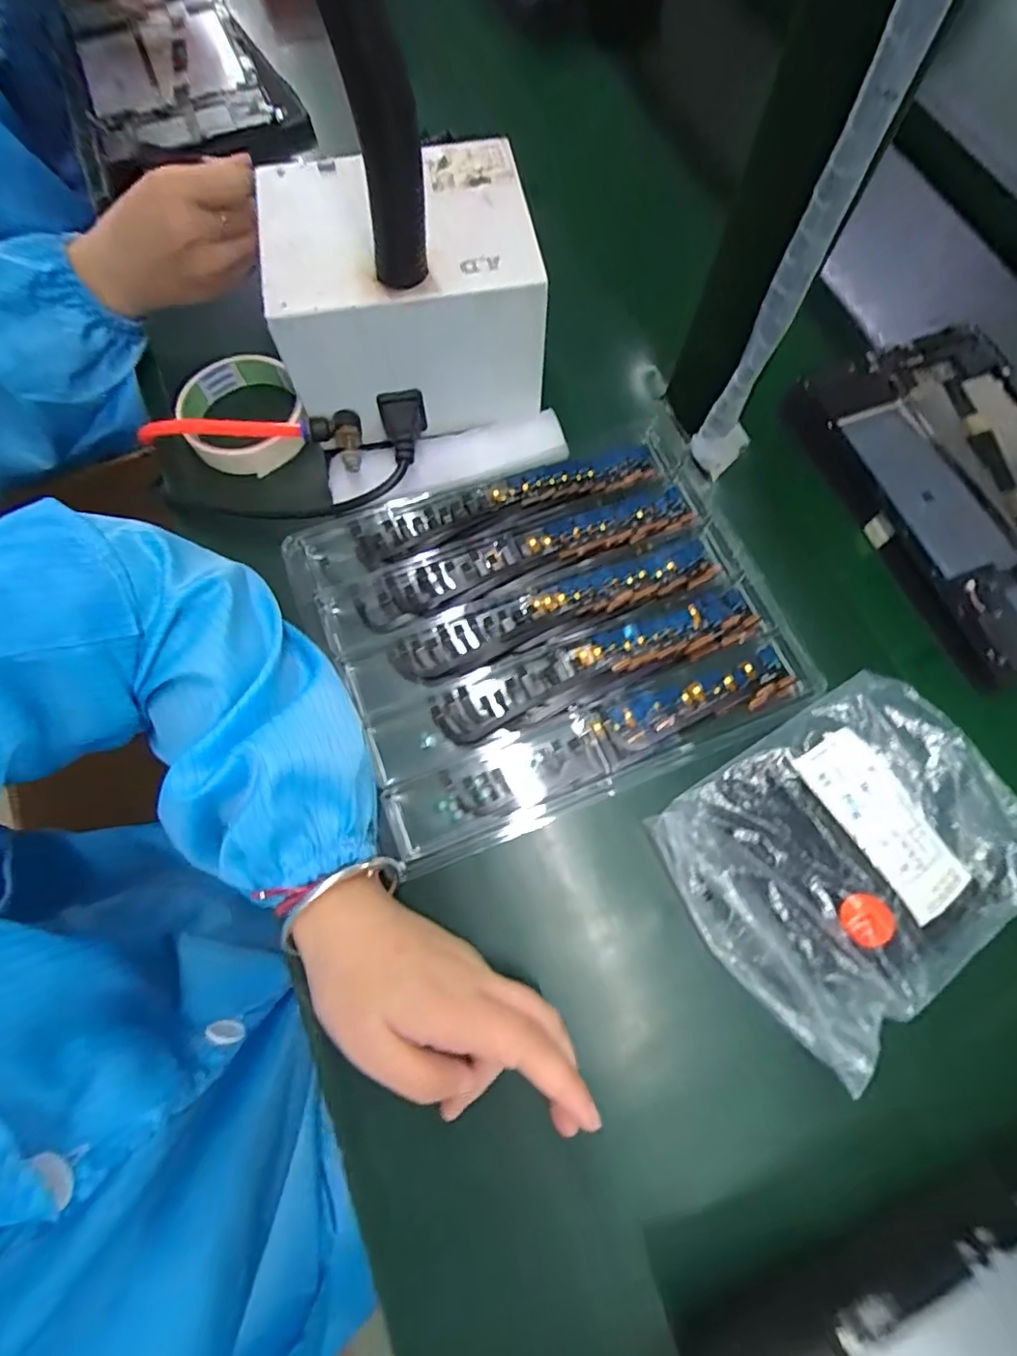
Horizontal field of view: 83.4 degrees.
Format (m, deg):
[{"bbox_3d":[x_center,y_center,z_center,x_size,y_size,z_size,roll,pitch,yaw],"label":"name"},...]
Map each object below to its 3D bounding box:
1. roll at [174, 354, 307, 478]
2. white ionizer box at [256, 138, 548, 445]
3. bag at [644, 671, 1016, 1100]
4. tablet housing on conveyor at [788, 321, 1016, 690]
[{"bbox_3d":[-0.182,-0.178,0.392,0.078,0.030,0.089,-19,74,-8],"label":"roll"},{"bbox_3d":[-0.064,-0.242,0.362,0.155,0.107,0.119,-8,73,-5],"label":"white ionizer box"},{"bbox_3d":[0.181,0.092,0.300,0.171,0.035,0.138,-31,76,-11],"label":"bag"},{"bbox_3d":[0.300,-0.118,0.373,0.148,0.028,0.229,-21,74,-8],"label":"tablet housing on conveyor"}]

